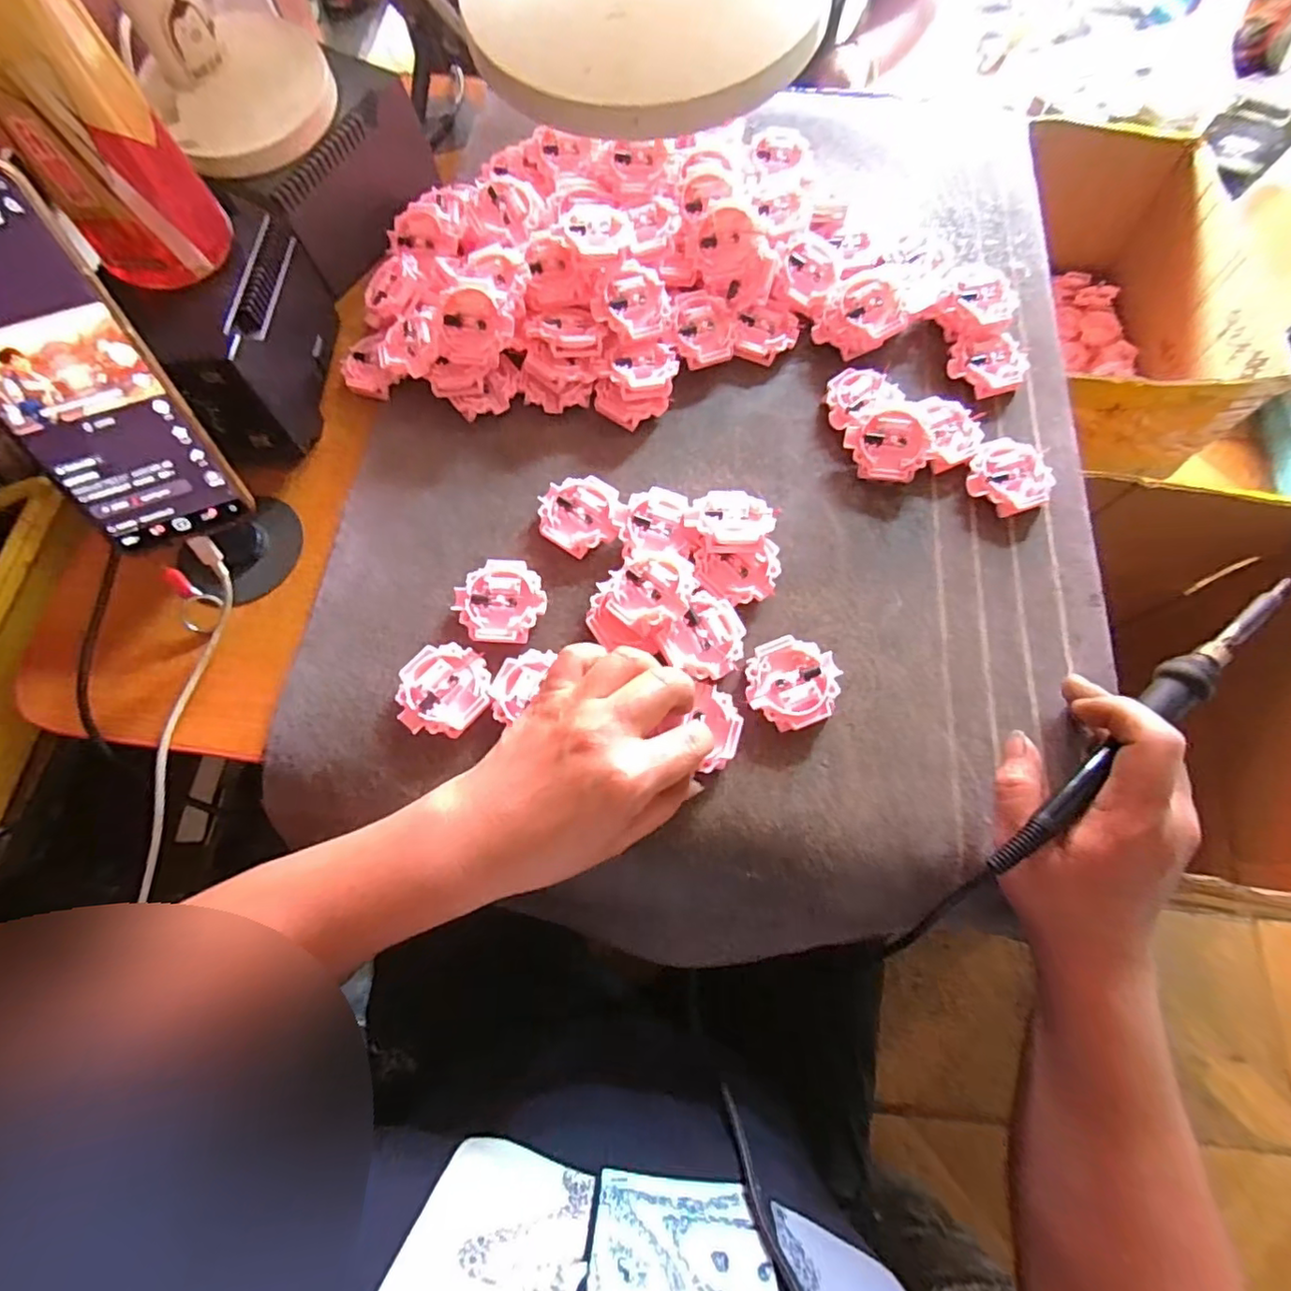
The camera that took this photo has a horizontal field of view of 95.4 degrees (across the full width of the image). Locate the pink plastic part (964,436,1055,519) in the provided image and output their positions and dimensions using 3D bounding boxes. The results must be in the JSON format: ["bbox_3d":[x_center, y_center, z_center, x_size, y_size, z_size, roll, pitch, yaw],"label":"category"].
[{"bbox_3d":[0.245,-0.112,0.395,0.052,0.014,0.054,29,73,11],"label":"pink plastic part"}]

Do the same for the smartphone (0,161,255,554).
[{"bbox_3d":[-0.274,-0.124,0.284,0.071,0.160,0.013,-17,41,-5],"label":"smartphone"}]

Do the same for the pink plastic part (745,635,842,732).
[{"bbox_3d":[0.087,0.023,0.347,0.054,0.016,0.051,0,70,1],"label":"pink plastic part"}]

